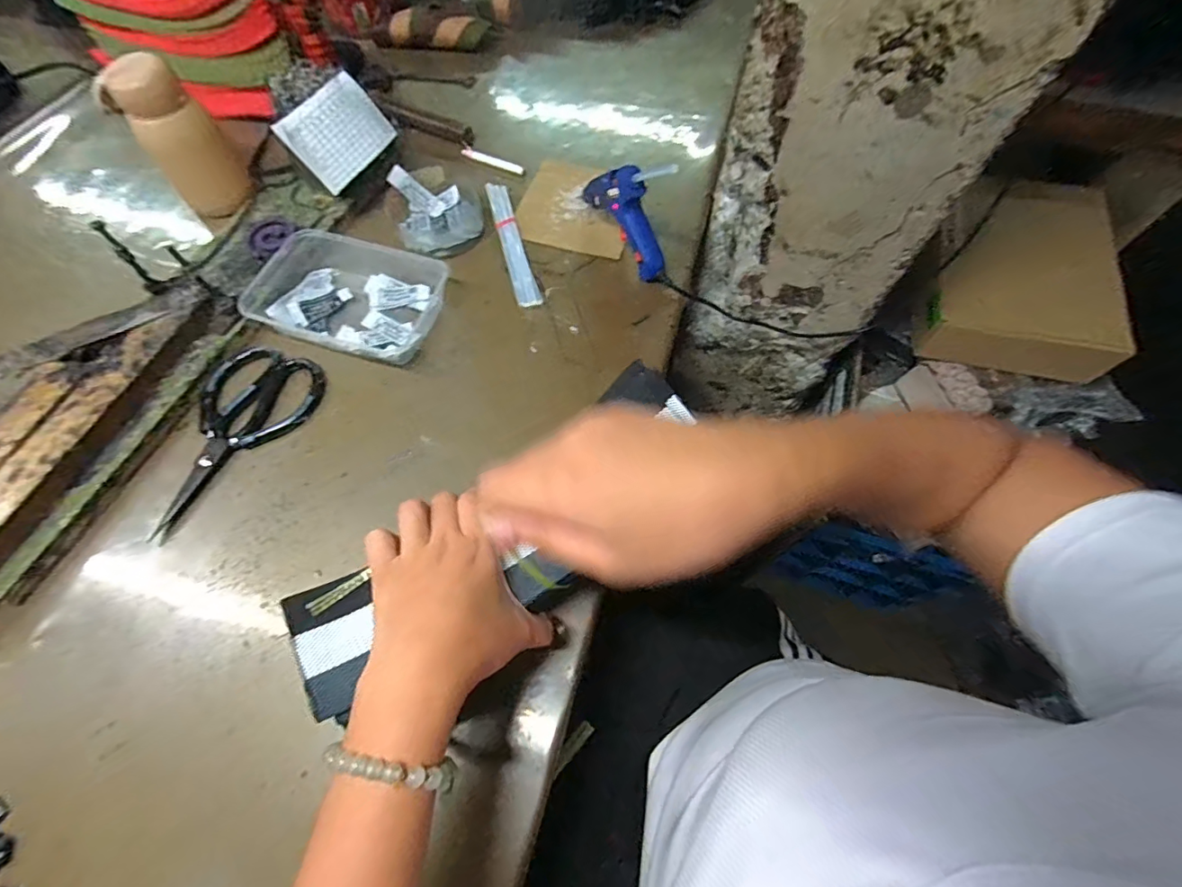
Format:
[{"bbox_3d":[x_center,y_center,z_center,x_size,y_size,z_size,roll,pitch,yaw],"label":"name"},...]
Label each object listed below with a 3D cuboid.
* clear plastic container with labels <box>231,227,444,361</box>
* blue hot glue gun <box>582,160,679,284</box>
[{"bbox_3d":[-0.243,-0.149,0.502,0.171,0.034,0.110,15,64,7],"label":"clear plastic container with labels"},{"bbox_3d":[0.037,-0.241,0.519,0.032,0.091,0.133,-31,68,-15],"label":"blue hot glue gun"}]

